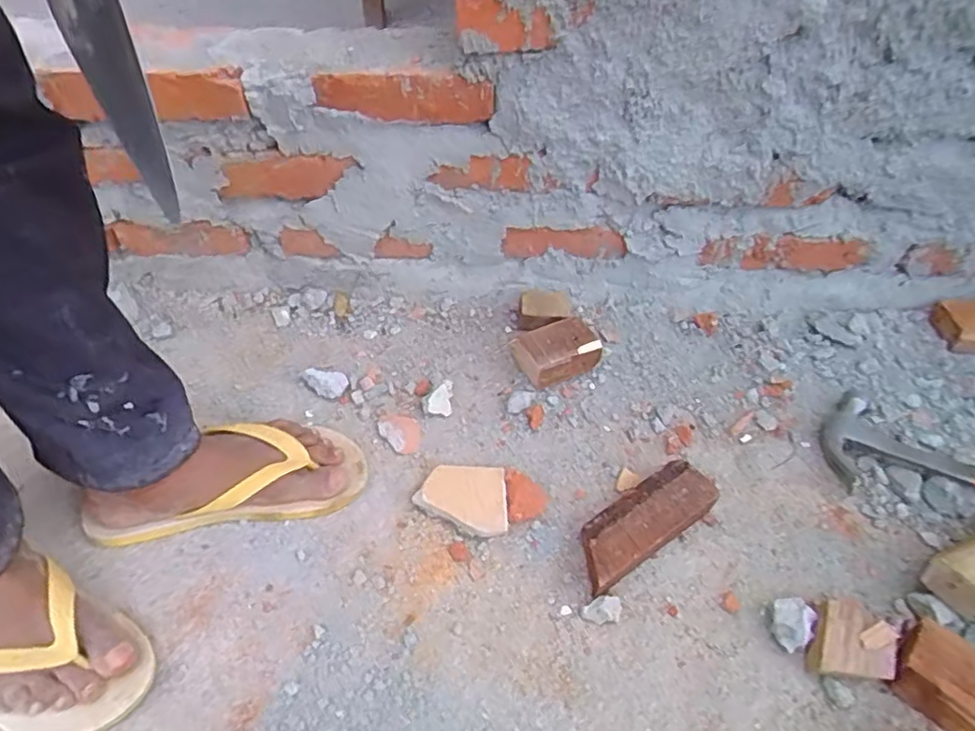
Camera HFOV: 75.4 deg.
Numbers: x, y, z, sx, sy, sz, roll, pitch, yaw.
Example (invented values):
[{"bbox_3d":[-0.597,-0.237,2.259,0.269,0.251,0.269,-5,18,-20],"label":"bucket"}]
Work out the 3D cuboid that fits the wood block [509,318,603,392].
[{"bbox_3d":[0.080,-0.015,0.714,0.090,0.042,0.065,-17,51,-15],"label":"wood block"}]

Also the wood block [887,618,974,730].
[{"bbox_3d":[0.351,0.239,0.476,0.075,0.032,0.057,36,57,26],"label":"wood block"}]

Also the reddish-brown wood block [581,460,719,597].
[{"bbox_3d":[0.142,0.144,0.573,0.147,0.041,0.059,-28,55,-24],"label":"reddish-brown wood block"}]

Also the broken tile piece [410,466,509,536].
[{"bbox_3d":[-0.023,0.125,0.601,0.086,0.019,0.072,9,50,2],"label":"broken tile piece"}]

